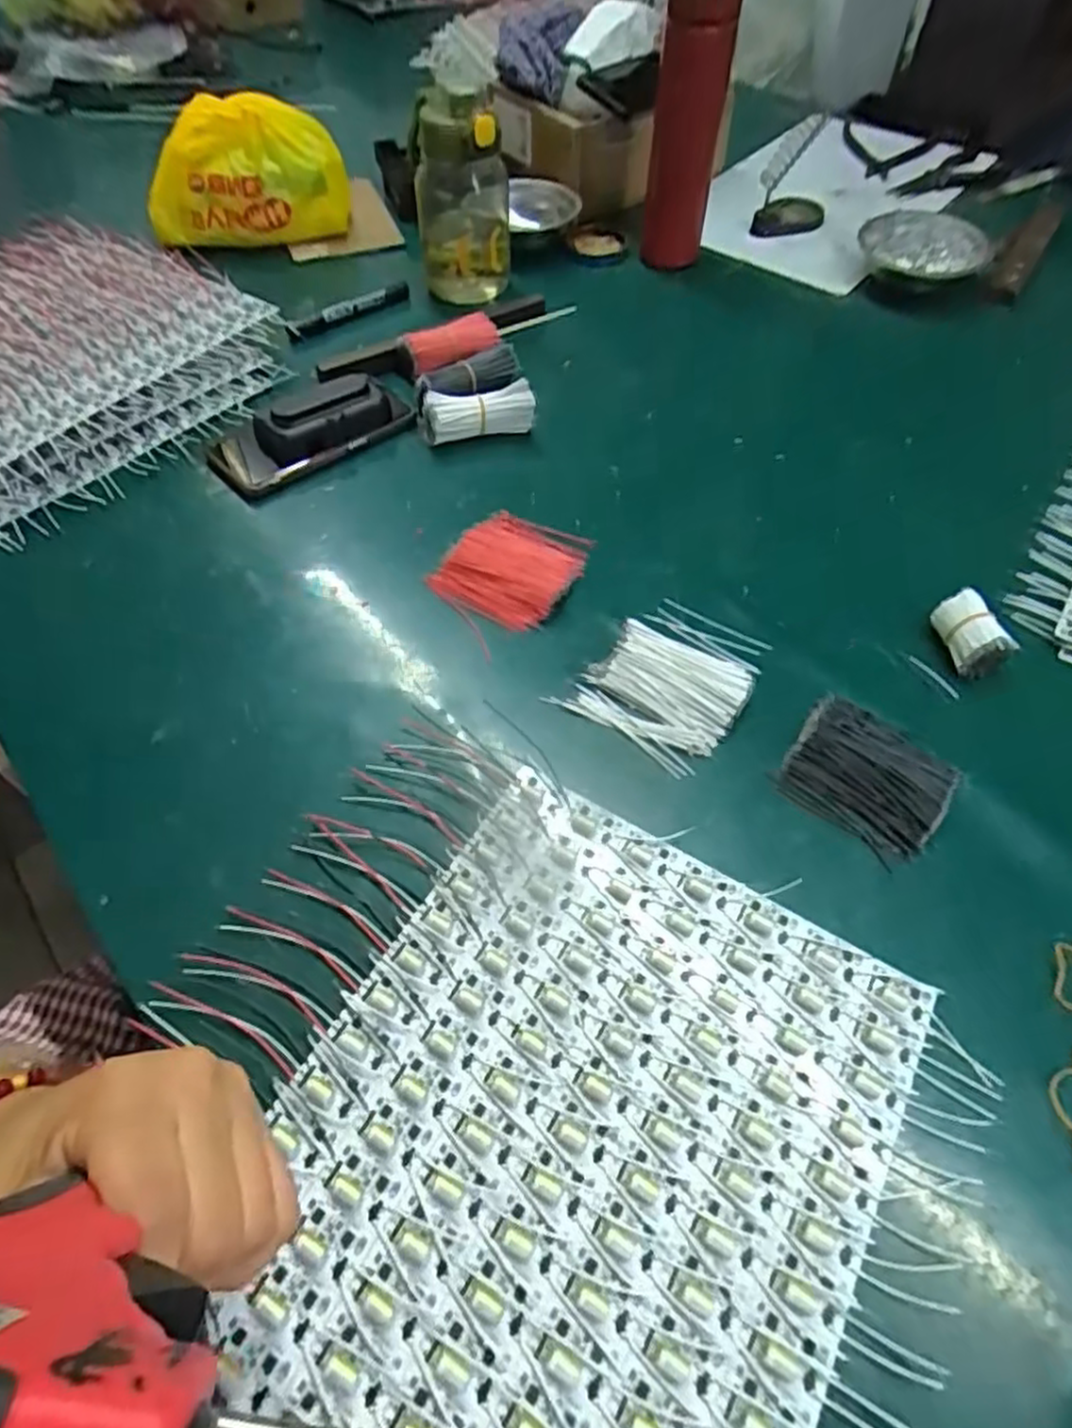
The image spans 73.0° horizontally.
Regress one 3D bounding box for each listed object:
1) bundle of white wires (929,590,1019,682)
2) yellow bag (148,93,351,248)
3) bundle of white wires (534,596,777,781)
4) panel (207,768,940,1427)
[{"bbox_3d":[0.285,-0.052,0.475,0.029,0.033,0.051,-15,57,-11],"label":"bundle of white wires"},{"bbox_3d":[-0.313,-0.576,0.774,0.208,0.117,0.078,0,56,-1],"label":"yellow bag"},{"bbox_3d":[0.089,-0.026,0.466,0.096,0.015,0.118,33,61,20],"label":"bundle of white wires"},{"bbox_3d":[0.021,0.185,0.324,0.239,0.007,0.285,27,59,17],"label":"panel"}]

